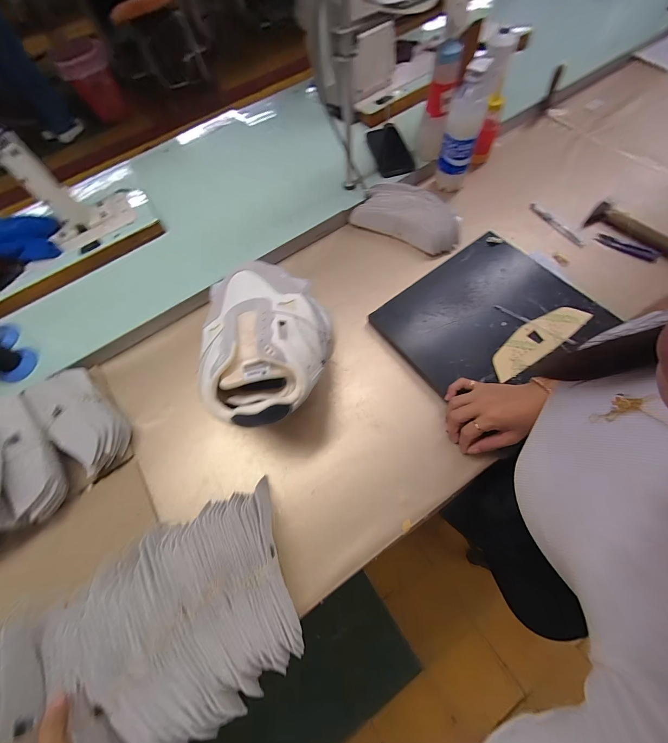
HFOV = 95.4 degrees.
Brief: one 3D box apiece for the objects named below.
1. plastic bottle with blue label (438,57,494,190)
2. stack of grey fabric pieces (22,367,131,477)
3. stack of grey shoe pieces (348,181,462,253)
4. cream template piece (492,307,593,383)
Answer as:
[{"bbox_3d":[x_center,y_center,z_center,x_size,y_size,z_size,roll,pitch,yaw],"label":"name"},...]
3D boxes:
[{"bbox_3d":[0.251,-0.463,0.582,0.074,0.234,0.067,13,68,11],"label":"plastic bottle with blue label"},{"bbox_3d":[-0.408,0.069,0.490,0.188,0.064,0.080,39,75,19],"label":"stack of grey fabric pieces"},{"bbox_3d":[0.148,-0.308,0.614,0.216,0.065,0.085,27,71,16],"label":"stack of grey shoe pieces"},{"bbox_3d":[0.323,-0.052,0.482,0.181,0.006,0.055,-32,65,-7],"label":"cream template piece"}]

